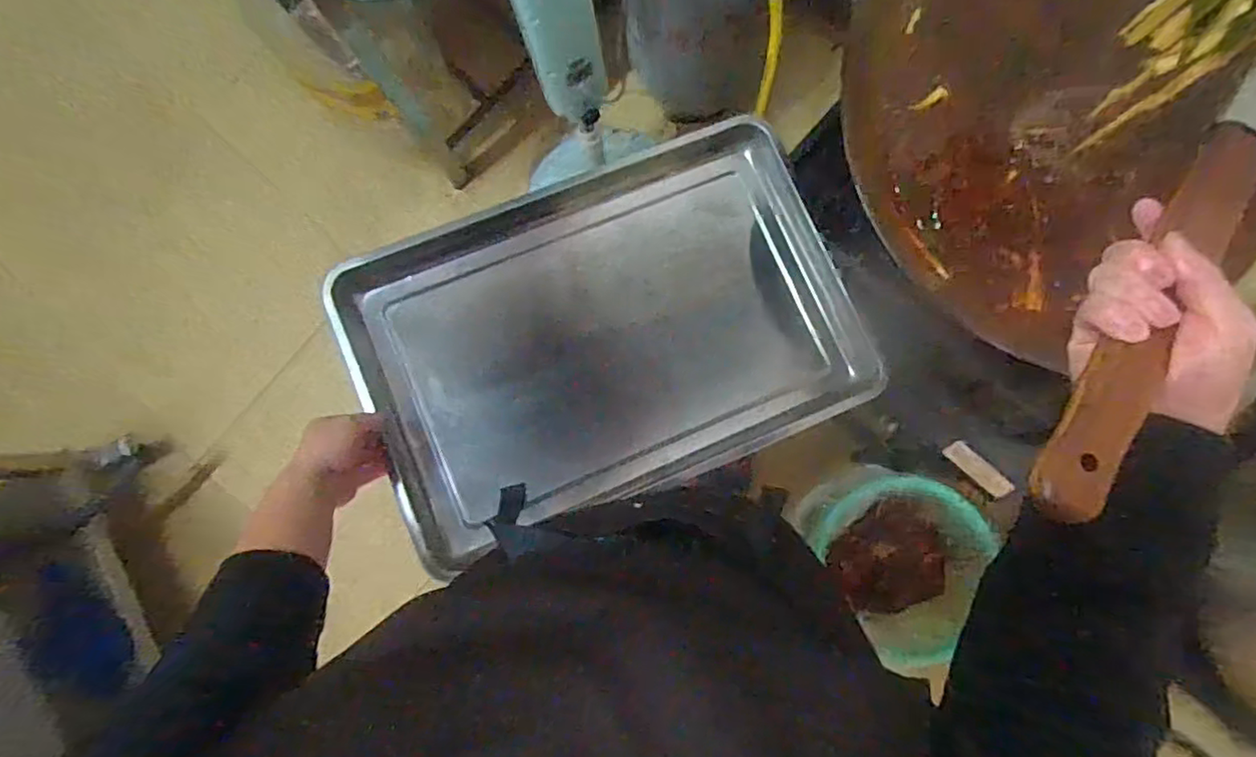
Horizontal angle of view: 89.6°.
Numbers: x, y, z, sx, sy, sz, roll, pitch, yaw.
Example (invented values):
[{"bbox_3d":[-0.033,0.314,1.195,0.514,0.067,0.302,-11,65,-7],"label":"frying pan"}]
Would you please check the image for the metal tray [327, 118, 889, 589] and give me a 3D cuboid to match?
[{"bbox_3d":[-0.021,-0.059,0.748,0.547,0.062,0.378,-22,84,-7],"label":"metal tray"}]

